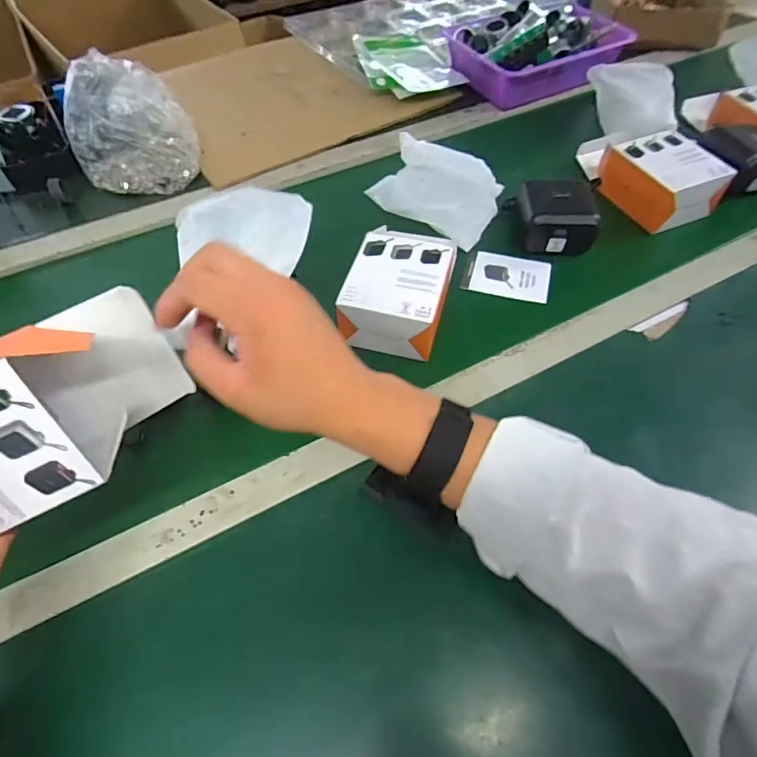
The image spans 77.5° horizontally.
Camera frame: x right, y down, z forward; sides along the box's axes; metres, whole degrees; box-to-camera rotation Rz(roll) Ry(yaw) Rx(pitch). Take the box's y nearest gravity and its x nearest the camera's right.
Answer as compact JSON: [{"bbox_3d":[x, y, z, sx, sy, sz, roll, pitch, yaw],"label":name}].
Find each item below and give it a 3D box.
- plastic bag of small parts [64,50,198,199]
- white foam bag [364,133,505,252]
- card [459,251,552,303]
[{"bbox_3d":[-0.350,-0.357,0.664,0.159,0.111,0.162,-7,56,-4],"label":"plastic bag of small parts"},{"bbox_3d":[0.084,-0.250,0.613,0.134,0.059,0.181,-39,64,-23],"label":"white foam bag"},{"bbox_3d":[0.157,-0.125,0.572,0.100,0.007,0.071,13,57,12],"label":"card"}]

